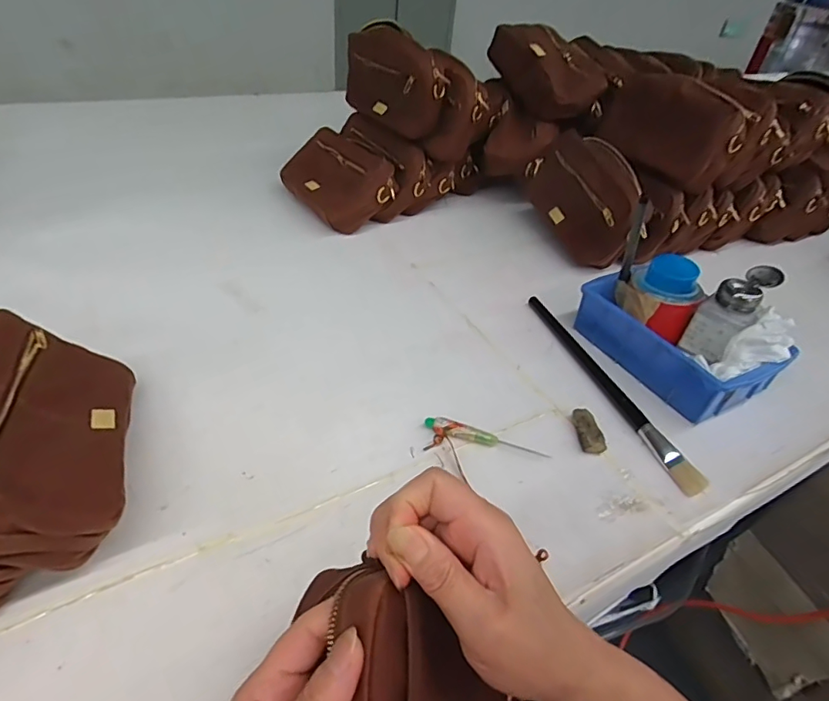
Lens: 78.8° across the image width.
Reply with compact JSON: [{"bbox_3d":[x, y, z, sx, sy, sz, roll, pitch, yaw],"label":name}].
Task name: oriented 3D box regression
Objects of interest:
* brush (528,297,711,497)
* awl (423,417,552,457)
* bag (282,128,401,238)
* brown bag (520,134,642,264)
[{"bbox_3d":[0.202,0.028,0.551,0.019,0.013,0.300,-8,42,-17],"label":"brush"},{"bbox_3d":[0.065,0.082,0.466,0.114,0.011,0.016,14,40,9],"label":"awl"},{"bbox_3d":[-0.119,-0.268,0.796,0.128,0.060,0.206,-48,55,2],"label":"bag"},{"bbox_3d":[0.254,-0.232,0.756,0.051,0.139,0.220,-4,57,-33],"label":"brown bag"}]

